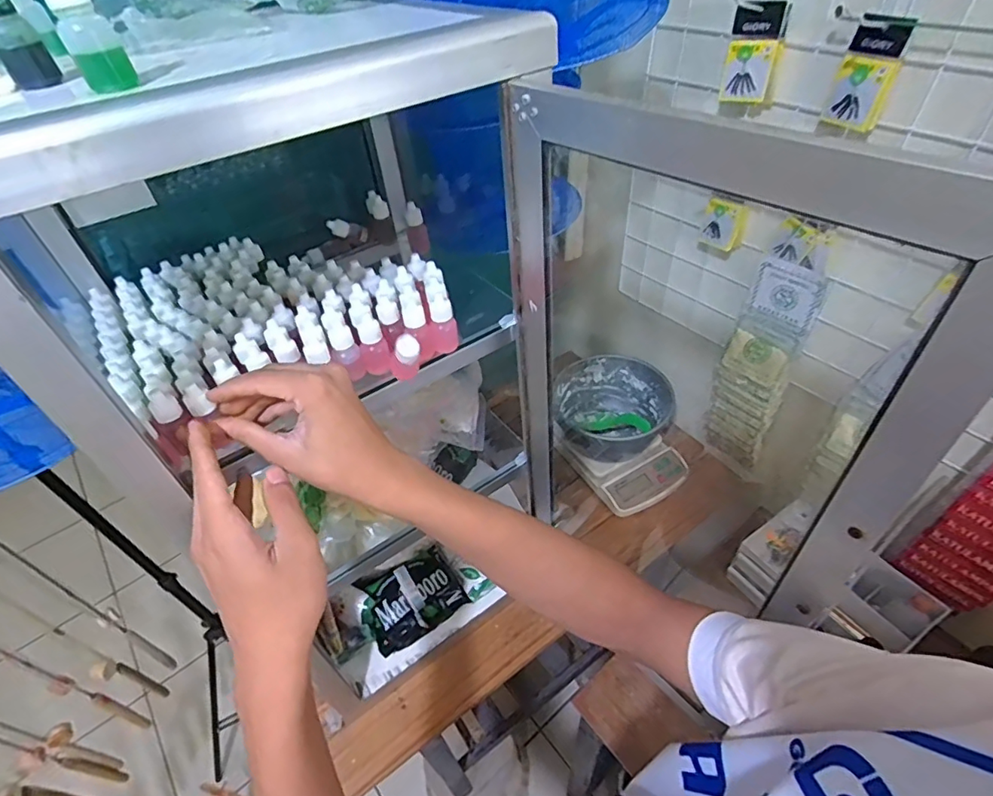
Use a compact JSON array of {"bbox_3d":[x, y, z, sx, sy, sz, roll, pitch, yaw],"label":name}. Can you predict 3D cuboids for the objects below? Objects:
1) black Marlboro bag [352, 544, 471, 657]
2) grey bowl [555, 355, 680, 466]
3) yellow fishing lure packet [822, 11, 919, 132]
[{"bbox_3d":[-0.116,0.277,0.713,0.138,0.092,0.049,-23,11,-18],"label":"black Marlboro bag"},{"bbox_3d":[0.196,0.023,0.894,0.190,0.110,0.175,-2,45,2],"label":"grey bowl"},{"bbox_3d":[0.368,-0.325,0.520,0.025,0.096,0.054,-31,54,-19],"label":"yellow fishing lure packet"}]

